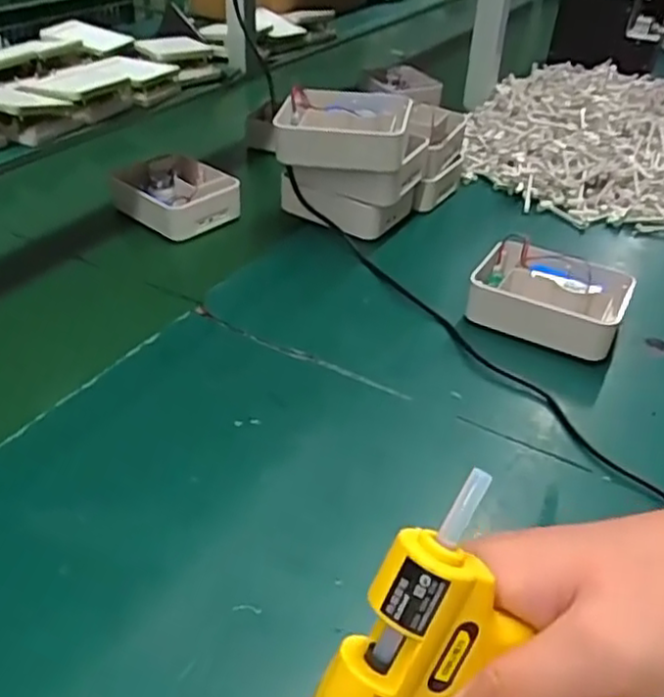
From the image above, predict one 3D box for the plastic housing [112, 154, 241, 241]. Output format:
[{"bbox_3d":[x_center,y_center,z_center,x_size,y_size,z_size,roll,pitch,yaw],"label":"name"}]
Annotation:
[{"bbox_3d":[-0.173,-0.176,0.762,0.127,0.046,0.096,32,44,30],"label":"plastic housing"}]

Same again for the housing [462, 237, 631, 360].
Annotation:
[{"bbox_3d":[0.192,-0.045,0.606,0.129,0.051,0.101,21,40,20],"label":"housing"}]

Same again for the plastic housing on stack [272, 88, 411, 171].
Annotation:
[{"bbox_3d":[0.009,-0.219,0.681,0.132,0.046,0.104,8,36,7],"label":"plastic housing on stack"}]

